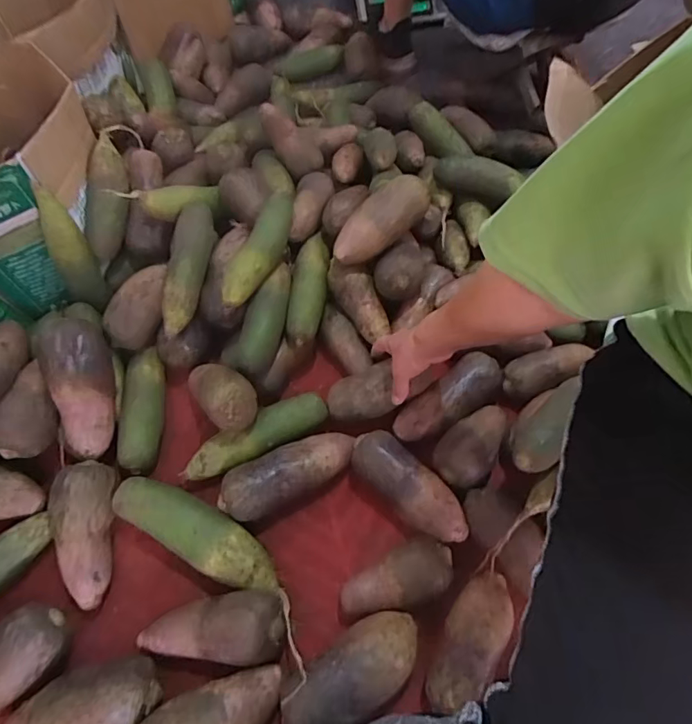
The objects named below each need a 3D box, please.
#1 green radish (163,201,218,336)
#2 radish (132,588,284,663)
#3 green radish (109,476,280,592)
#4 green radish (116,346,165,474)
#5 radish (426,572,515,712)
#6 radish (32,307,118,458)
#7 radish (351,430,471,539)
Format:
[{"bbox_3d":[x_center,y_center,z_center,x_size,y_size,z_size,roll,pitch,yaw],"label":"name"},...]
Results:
[{"bbox_3d":[-0.227,-0.136,0.697,0.054,0.049,0.189,12,89,8],"label":"green radish"},{"bbox_3d":[-0.148,0.293,0.531,0.157,0.055,0.068,-9,59,10],"label":"radish"},{"bbox_3d":[-0.177,0.209,0.588,0.214,0.056,0.064,26,63,15],"label":"green radish"},{"bbox_3d":[-0.293,0.067,0.694,0.046,0.054,0.182,-5,59,-2],"label":"green radish"},{"bbox_3d":[0.137,0.289,0.513,0.059,0.049,0.154,30,47,17],"label":"radish"},{"bbox_3d":[-0.358,0.024,0.639,0.083,0.064,0.199,-19,79,-10],"label":"radish"},{"bbox_3d":[0.078,0.157,0.606,0.065,0.054,0.167,-39,66,-20],"label":"radish"}]

